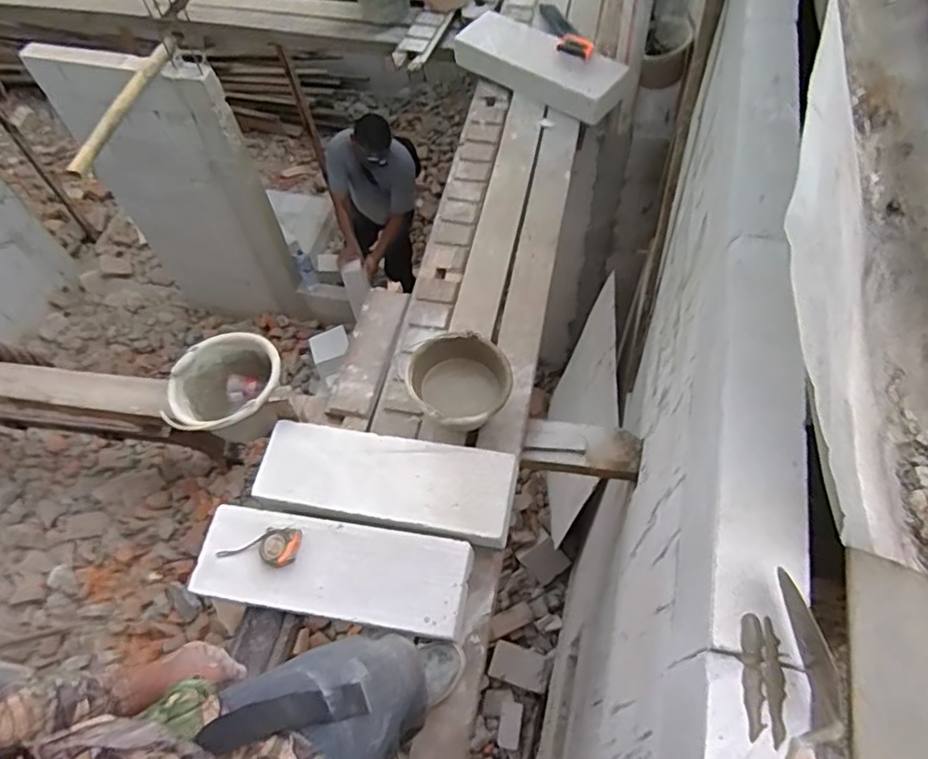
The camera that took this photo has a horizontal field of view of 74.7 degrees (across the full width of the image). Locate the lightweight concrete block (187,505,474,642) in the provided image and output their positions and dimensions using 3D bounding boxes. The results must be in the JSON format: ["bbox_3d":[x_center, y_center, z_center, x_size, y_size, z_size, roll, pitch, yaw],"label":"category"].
[{"bbox_3d":[-0.295,0.414,1.333,0.606,0.079,0.204,8,60,8],"label":"lightweight concrete block"}]

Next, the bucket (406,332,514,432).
[{"bbox_3d":[-0.009,0.015,1.480,0.228,0.154,0.236,-2,59,3],"label":"bucket"}]

